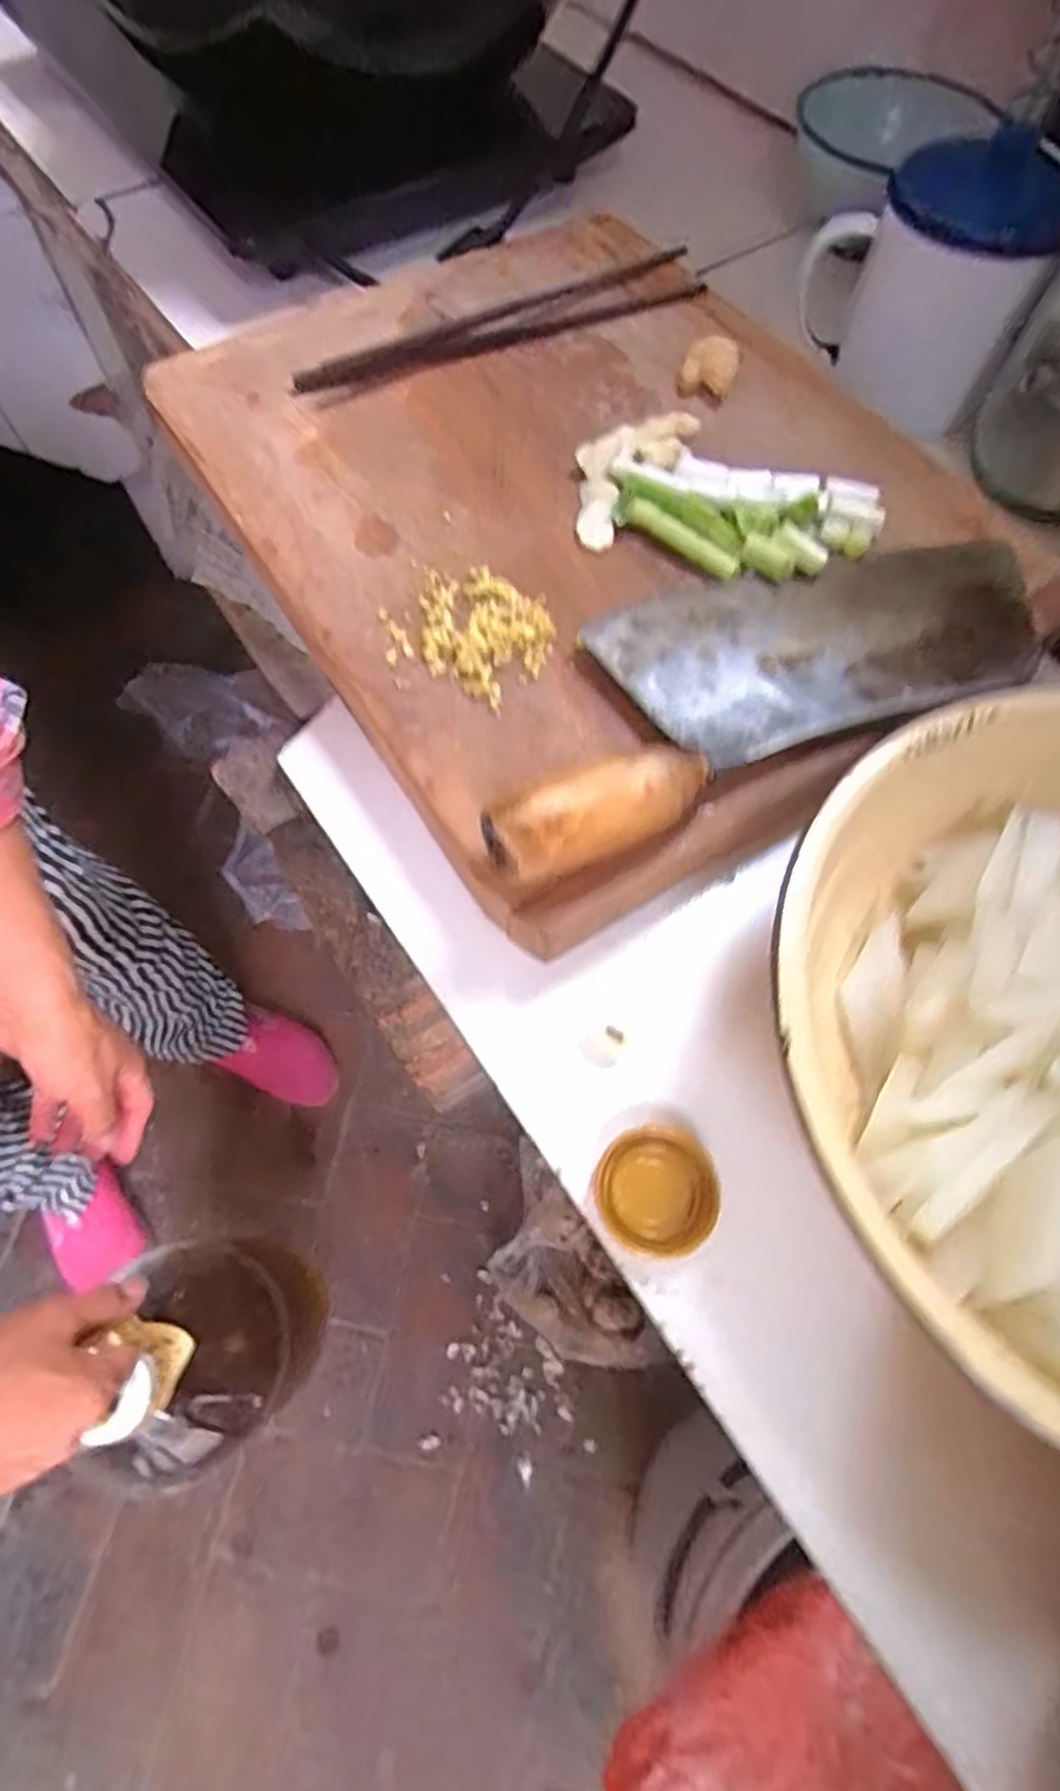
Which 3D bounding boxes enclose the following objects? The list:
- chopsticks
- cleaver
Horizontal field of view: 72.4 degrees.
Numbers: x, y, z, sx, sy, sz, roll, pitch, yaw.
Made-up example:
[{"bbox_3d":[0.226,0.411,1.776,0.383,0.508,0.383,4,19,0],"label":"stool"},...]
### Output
[{"bbox_3d":[-0.015,-0.303,0.383,0.224,0.010,0.046,-22,67,-10],"label":"chopsticks"},{"bbox_3d":[0.088,-0.094,0.280,0.254,0.026,0.099,-24,67,-11],"label":"cleaver"}]

